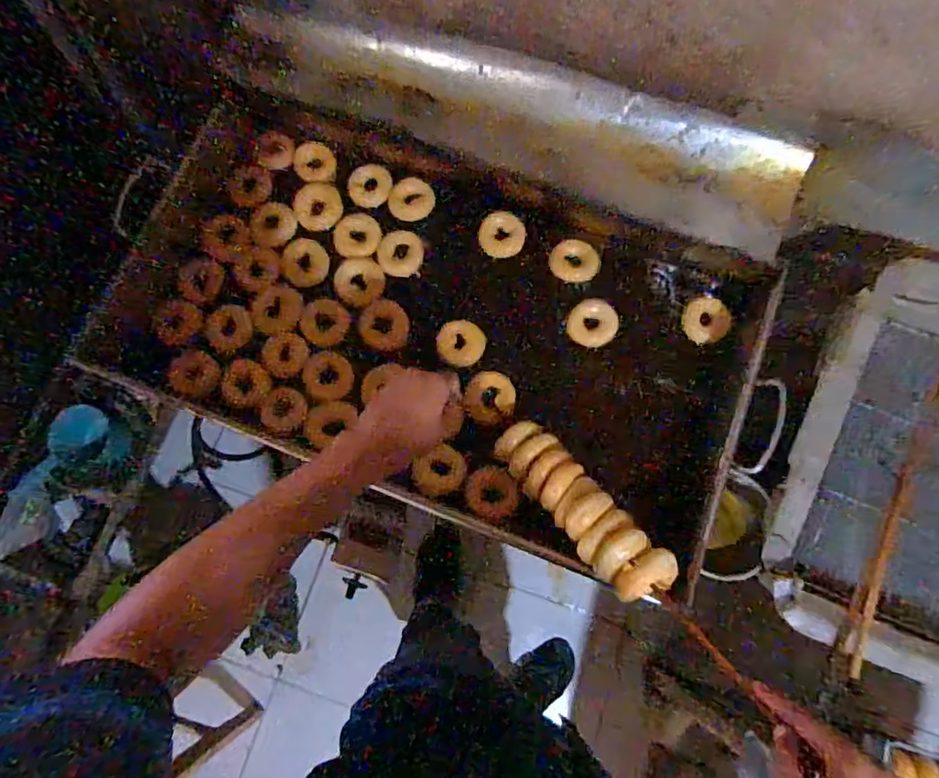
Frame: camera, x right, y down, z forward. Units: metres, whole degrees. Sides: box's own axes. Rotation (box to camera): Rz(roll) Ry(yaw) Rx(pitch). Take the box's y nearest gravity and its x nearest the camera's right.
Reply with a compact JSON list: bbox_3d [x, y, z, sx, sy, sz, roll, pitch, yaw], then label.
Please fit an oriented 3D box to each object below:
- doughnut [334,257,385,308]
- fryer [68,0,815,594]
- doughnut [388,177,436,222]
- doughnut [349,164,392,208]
[{"bbox_3d":[-0.172,-0.166,0.868,0.072,0.020,0.076,0,77,0],"label":"doughnut"},{"bbox_3d":[-0.003,-0.153,0.803,0.801,0.221,0.575,22,78,5],"label":"fryer"},{"bbox_3d":[-0.090,-0.294,0.870,0.067,0.016,0.064,0,77,0],"label":"doughnut"},{"bbox_3d":[-0.157,-0.317,0.873,0.064,0.030,0.061,-33,79,-7],"label":"doughnut"}]

